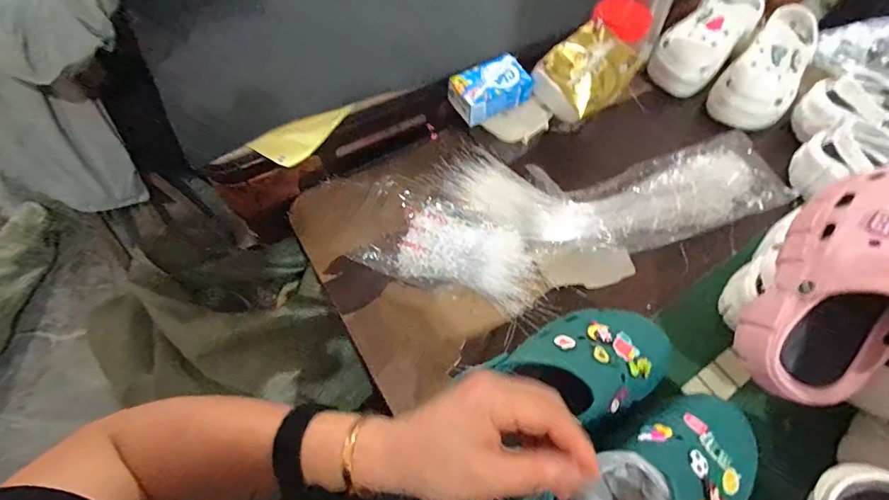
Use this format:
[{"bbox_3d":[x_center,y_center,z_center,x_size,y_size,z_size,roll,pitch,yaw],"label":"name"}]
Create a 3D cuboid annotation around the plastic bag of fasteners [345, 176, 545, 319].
[{"bbox_3d":[0.010,-0.003,0.576,0.244,0.031,0.127,21,62,8],"label":"plastic bag of fasteners"}]

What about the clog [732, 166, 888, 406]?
[{"bbox_3d":[0.399,0.036,0.423,0.141,0.100,0.248,25,80,49],"label":"clog"}]

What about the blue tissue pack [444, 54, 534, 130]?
[{"bbox_3d":[0.066,-0.234,0.637,0.110,0.042,0.068,-26,66,-16],"label":"blue tissue pack"}]

